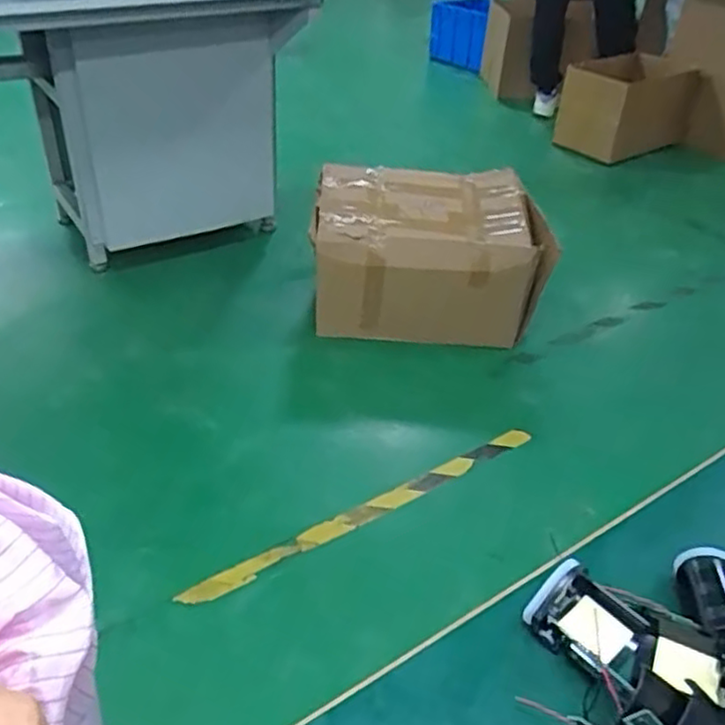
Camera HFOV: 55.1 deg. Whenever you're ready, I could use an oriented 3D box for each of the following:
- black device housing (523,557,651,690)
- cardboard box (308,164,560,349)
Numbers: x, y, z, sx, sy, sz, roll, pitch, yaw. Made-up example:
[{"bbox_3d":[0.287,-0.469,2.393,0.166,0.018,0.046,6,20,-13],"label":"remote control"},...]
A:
[{"bbox_3d":[0.098,0.112,0.301,0.045,0.018,0.037,32,45,32],"label":"black device housing"},{"bbox_3d":[0.164,-0.278,1.840,0.569,0.305,0.435,4,37,0],"label":"cardboard box"}]

